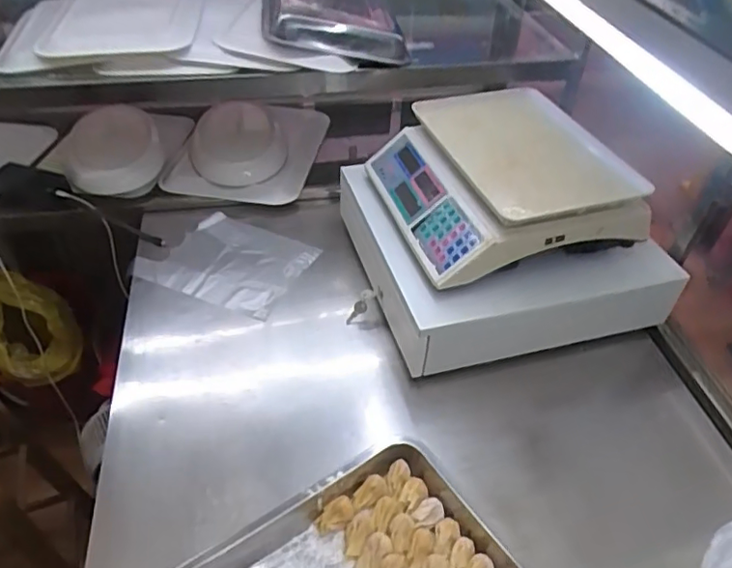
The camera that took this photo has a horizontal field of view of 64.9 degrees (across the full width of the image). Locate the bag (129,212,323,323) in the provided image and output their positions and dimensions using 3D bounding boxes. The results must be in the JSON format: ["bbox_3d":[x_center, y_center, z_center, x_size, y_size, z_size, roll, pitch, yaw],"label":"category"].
[{"bbox_3d":[-0.238,-0.038,0.998,0.254,0.035,0.201,20,49,22],"label":"bag"}]

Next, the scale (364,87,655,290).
[{"bbox_3d":[0.196,-0.164,0.874,0.311,0.140,0.315,-11,45,-14],"label":"scale"}]

